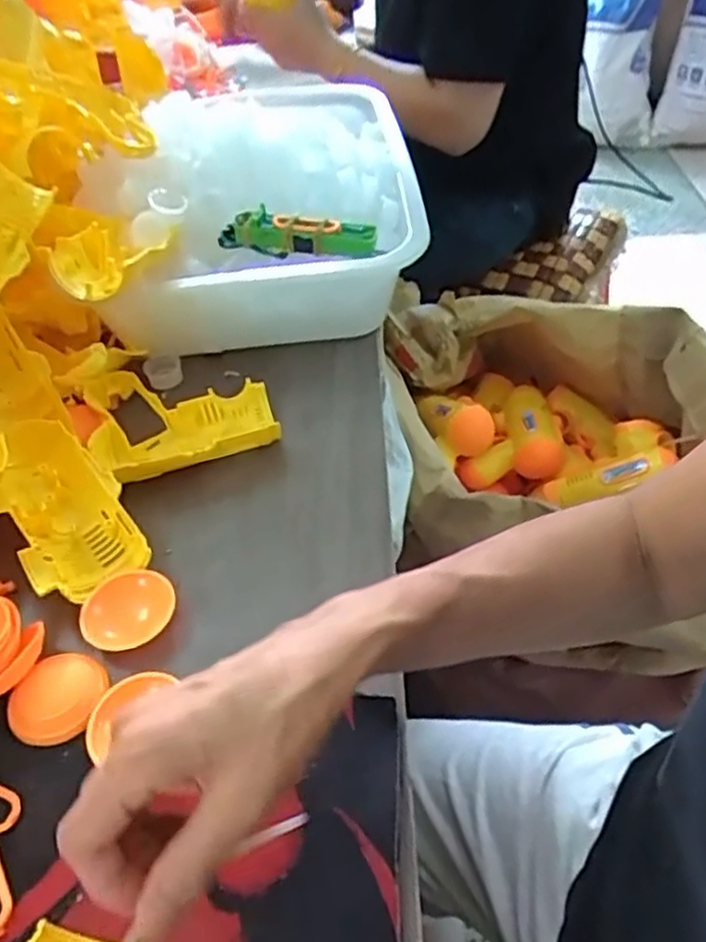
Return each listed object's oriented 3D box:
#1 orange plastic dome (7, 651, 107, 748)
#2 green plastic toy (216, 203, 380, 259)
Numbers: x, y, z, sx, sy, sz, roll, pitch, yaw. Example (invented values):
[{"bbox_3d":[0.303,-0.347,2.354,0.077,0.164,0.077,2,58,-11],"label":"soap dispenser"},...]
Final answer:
[{"bbox_3d":[-0.162,0.124,0.398,0.043,0.013,0.051,24,53,25],"label":"orange plastic dome"},{"bbox_3d":[-0.045,-0.194,0.583,0.123,0.029,0.041,9,48,14],"label":"green plastic toy"}]

